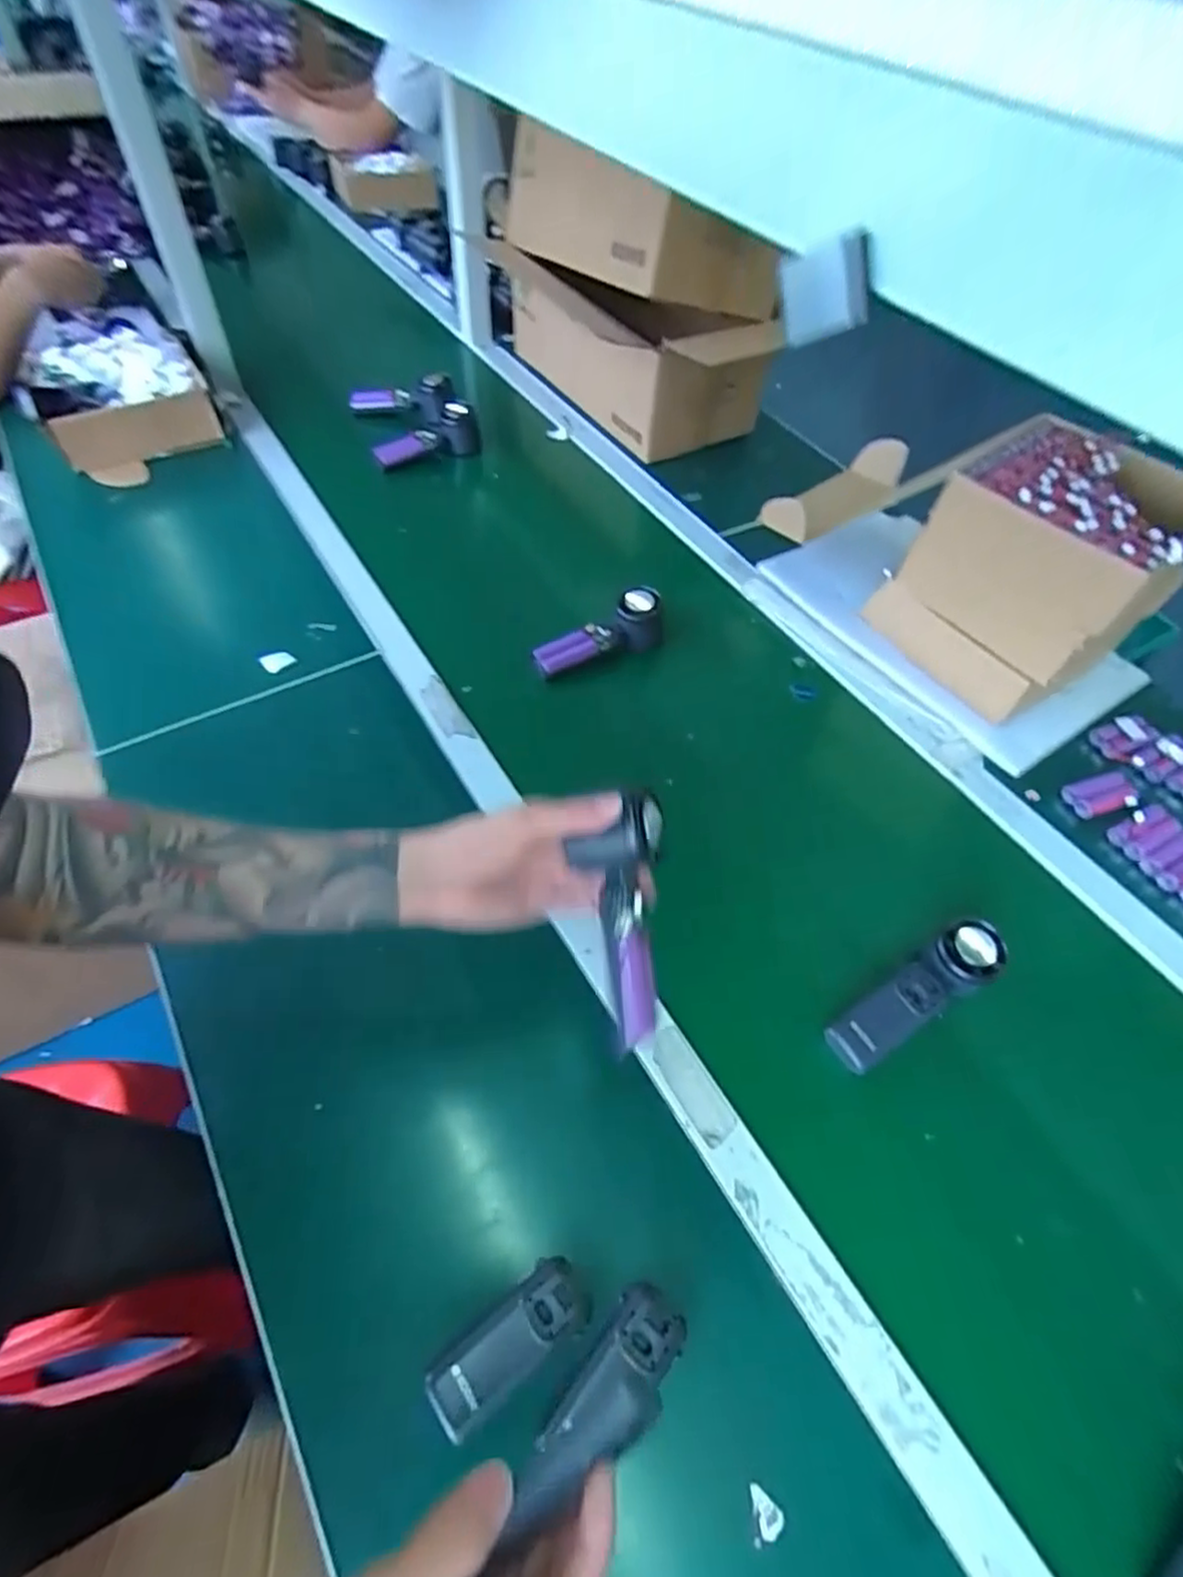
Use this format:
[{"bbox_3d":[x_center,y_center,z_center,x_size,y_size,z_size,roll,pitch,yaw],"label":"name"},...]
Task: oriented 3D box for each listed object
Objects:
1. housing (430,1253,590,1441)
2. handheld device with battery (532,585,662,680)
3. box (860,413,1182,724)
[{"bbox_3d":[-0.049,0.346,0.434,0.105,0.022,0.044,-33,63,-24],"label":"housing"},{"bbox_3d":[0.009,-0.179,0.805,0.157,0.074,0.048,-11,23,3],"label":"handheld device with battery"},{"bbox_3d":[0.474,-0.233,0.751,0.203,0.226,0.214,-29,61,-22],"label":"box"}]

